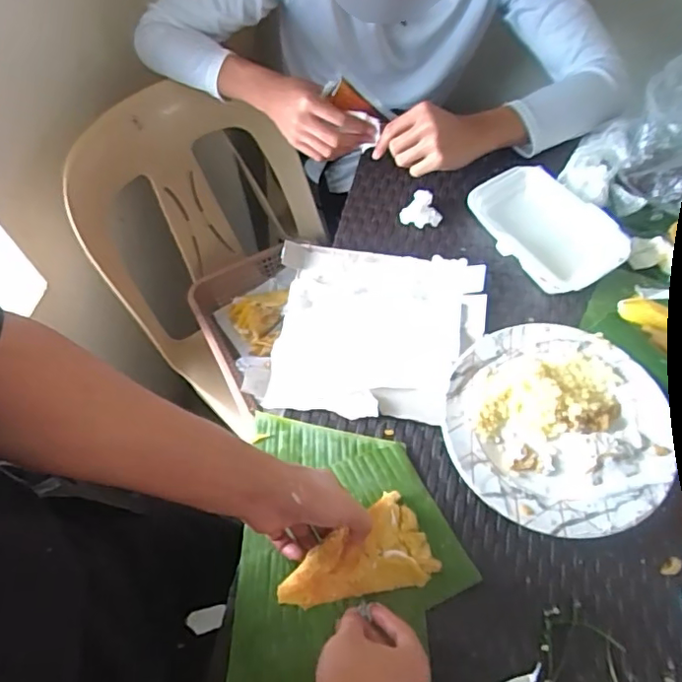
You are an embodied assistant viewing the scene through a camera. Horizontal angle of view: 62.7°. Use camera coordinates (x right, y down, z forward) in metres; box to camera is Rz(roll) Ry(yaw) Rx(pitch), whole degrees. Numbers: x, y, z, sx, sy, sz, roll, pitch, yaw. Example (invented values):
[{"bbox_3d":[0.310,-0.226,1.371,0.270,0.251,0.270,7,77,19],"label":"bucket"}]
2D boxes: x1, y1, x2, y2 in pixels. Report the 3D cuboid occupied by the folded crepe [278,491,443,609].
[{"bbox_3d":[0.012,0.189,0.491,0.138,0.022,0.077,-13,56,-23],"label":"folded crepe"}]

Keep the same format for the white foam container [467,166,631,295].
[{"bbox_3d":[0.249,-0.133,0.683,0.123,0.045,0.182,-37,64,-18],"label":"white foam container"}]

